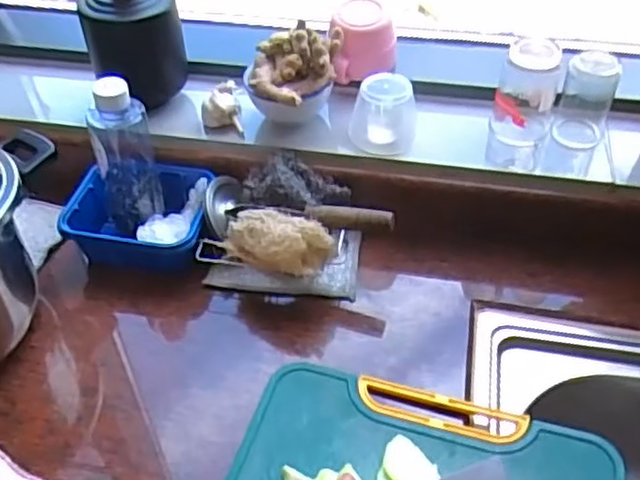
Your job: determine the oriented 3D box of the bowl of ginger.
[{"bbox_3d":[-0.025,-0.159,0.706,0.099,0.098,0.080,-5,44,-4],"label":"bowl of ginger"}]

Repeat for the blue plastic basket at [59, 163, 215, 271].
[{"bbox_3d":[-0.187,-0.026,0.728,0.139,0.060,0.115,6,45,8],"label":"blue plastic basket"}]

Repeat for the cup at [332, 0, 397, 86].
[{"bbox_3d":[0.051,-0.223,0.759,0.070,0.068,0.079,-1,44,1],"label":"cup"}]

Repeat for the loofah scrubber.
[{"bbox_3d":[-0.039,0.004,0.646,0.103,0.045,0.043,13,46,14],"label":"loofah scrubber"}]

